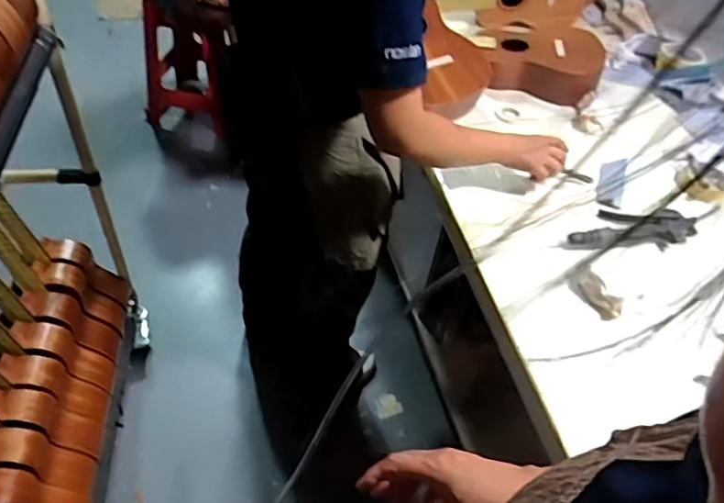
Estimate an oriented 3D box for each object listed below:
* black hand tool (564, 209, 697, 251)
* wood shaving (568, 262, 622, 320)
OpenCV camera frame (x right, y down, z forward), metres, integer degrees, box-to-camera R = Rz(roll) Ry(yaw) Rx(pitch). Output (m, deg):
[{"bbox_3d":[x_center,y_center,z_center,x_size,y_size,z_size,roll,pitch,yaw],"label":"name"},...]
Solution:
[{"bbox_3d":[0.424,-0.042,0.902,0.228,0.025,0.081,-2,47,-9],"label":"black hand tool"},{"bbox_3d":[0.332,0.056,0.806,0.024,0.043,0.083,-19,52,-22],"label":"wood shaving"}]

